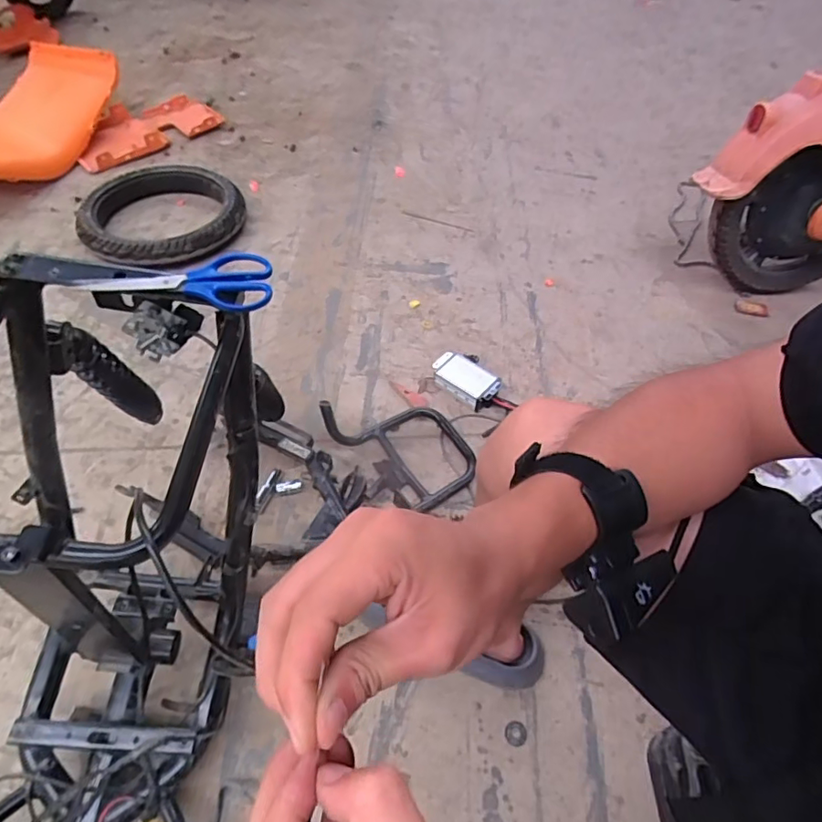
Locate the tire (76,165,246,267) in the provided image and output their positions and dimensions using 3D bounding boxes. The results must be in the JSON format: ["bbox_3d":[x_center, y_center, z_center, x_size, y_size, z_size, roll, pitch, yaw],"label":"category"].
[{"bbox_3d":[-0.572,-0.456,1.271,0.358,0.069,0.322,-8,53,-10],"label":"tire"}]

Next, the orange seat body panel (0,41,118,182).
[{"bbox_3d":[-1.020,-0.725,1.392,0.287,0.167,0.637,10,52,5],"label":"orange seat body panel"}]

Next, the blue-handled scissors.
[{"bbox_3d":[-0.220,-0.121,0.486,0.190,0.016,0.060,4,52,0],"label":"blue-handled scissors"}]

